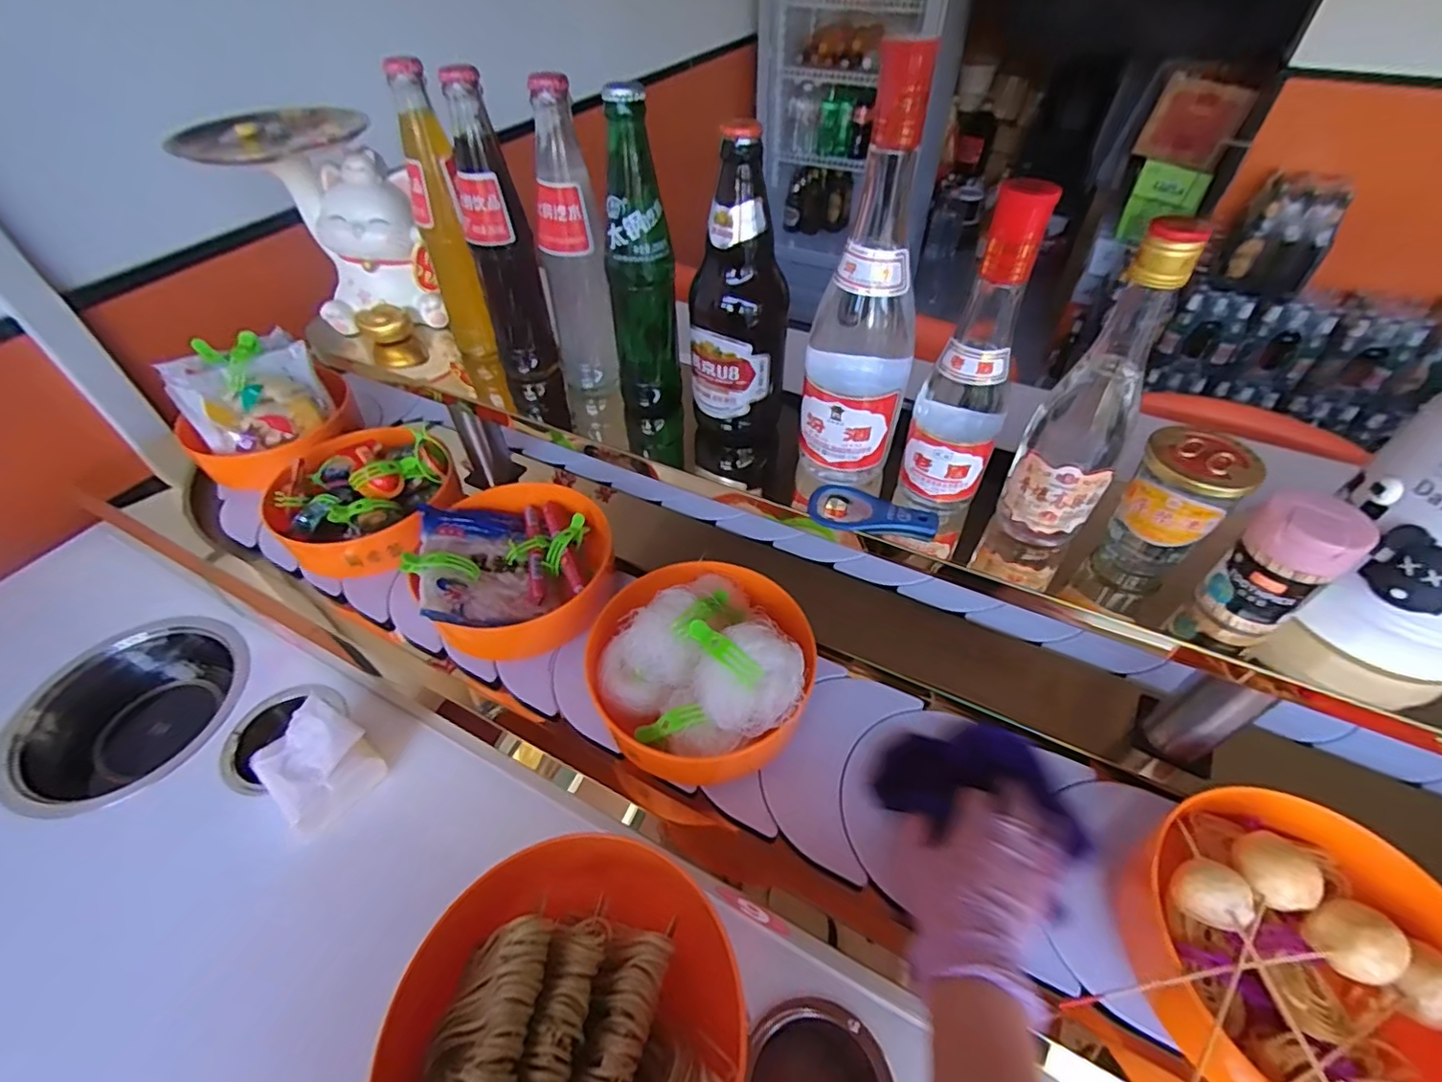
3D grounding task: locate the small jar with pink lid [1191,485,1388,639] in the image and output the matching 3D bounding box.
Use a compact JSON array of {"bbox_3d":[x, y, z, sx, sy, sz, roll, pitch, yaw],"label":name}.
[{"bbox_3d":[0.332,0.015,0.364,0.048,0.086,0.050,0,48,1],"label":"small jar with pink lid"}]

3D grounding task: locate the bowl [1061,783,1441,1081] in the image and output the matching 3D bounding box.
[{"bbox_3d":[0.371,0.291,0.396,0.223,0.083,0.212,-23,52,-19],"label":"bowl"}]

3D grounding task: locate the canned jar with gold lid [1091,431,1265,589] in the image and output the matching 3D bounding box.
[{"bbox_3d":[0.289,-0.016,0.399,0.051,0.103,0.055,0,48,1],"label":"canned jar with gold lid"}]

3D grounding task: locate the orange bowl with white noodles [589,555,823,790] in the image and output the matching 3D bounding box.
[{"bbox_3d":[-0.022,0.110,0.543,0.173,0.118,0.186,0,48,1],"label":"orange bowl with white noodles"}]

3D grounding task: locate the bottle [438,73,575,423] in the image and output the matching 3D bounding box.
[{"bbox_3d":[-0.192,-0.235,0.545,0.055,0.288,0.055,-17,50,-14],"label":"bottle"}]

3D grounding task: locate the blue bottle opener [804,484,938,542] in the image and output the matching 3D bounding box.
[{"bbox_3d":[0.113,-0.020,0.455,0.092,0.011,0.038,15,50,14],"label":"blue bottle opener"}]

